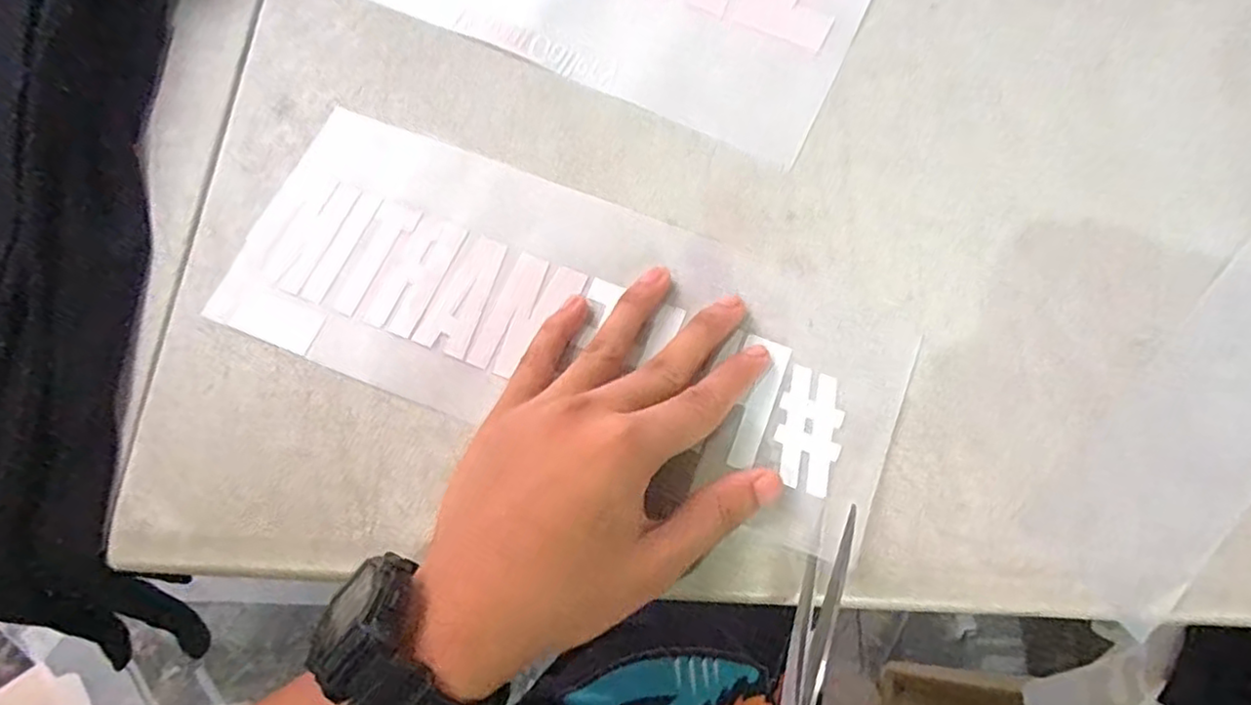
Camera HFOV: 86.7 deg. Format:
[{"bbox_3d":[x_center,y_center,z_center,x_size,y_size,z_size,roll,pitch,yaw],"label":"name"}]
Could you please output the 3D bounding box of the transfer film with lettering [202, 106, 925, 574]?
[{"bbox_3d":[-0.029,-0.018,0.301,0.306,0.005,0.123,22,71,9],"label":"transfer film with lettering"}]

